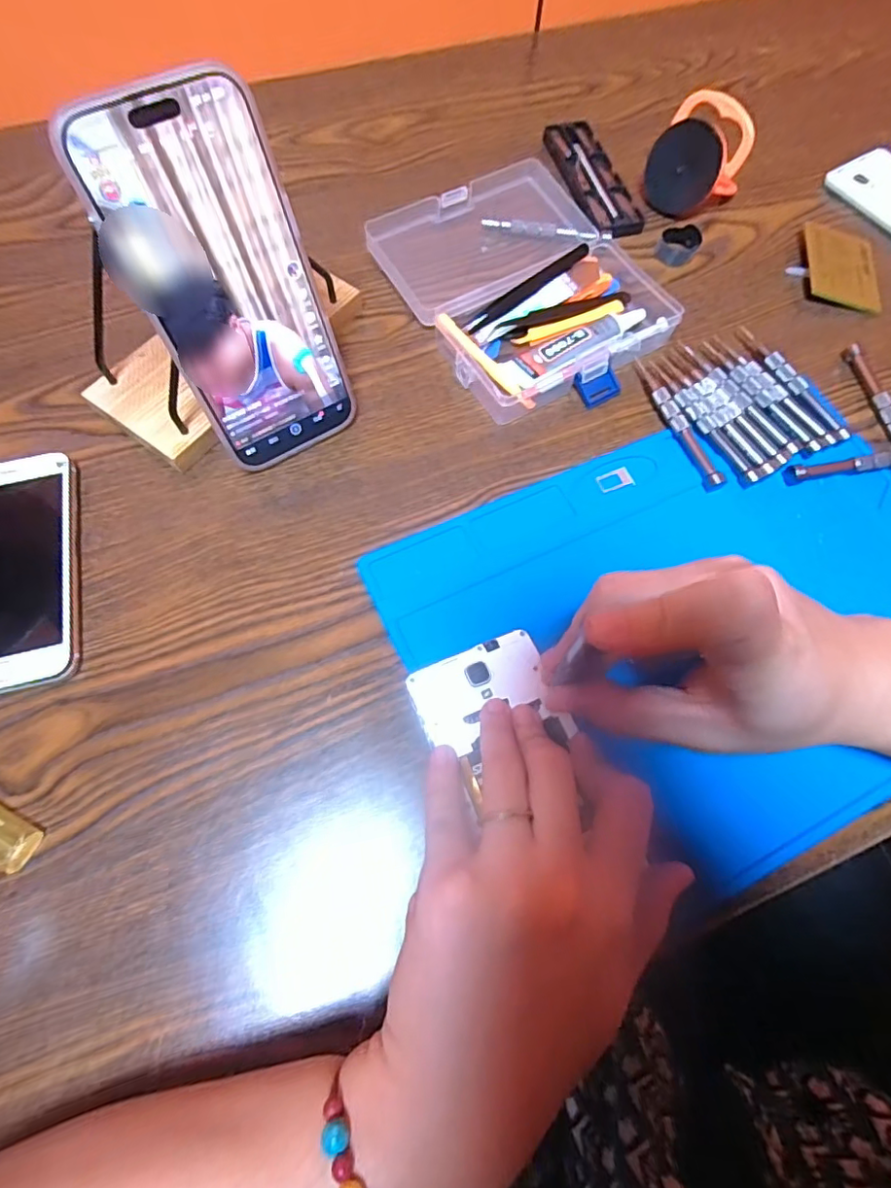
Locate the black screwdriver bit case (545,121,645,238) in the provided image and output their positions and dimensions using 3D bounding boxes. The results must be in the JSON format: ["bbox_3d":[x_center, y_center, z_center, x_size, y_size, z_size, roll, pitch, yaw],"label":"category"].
[{"bbox_3d":[0.116,-0.331,0.434,0.042,0.008,0.128,-14,69,-7],"label":"black screwdriver bit case"}]

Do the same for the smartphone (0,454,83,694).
[{"bbox_3d":[-0.234,-0.012,0.293,0.067,0.014,0.133,-11,69,-6],"label":"smartphone"}]

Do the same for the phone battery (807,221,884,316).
[{"bbox_3d":[0.293,-0.239,0.402,0.052,0.004,0.074,12,72,-3],"label":"phone battery"}]

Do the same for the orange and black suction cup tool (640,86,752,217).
[{"bbox_3d":[0.188,-0.326,0.407,0.064,0.056,0.061,-36,74,-15],"label":"orange and black suction cup tool"}]

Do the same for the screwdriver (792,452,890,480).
[{"bbox_3d":[0.262,-0.081,0.335,0.110,0.012,0.010,-10,69,-6],"label":"screwdriver"}]

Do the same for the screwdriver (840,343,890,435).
[{"bbox_3d":[0.286,-0.122,0.354,0.008,0.010,0.106,-8,69,-5],"label":"screwdriver"}]

